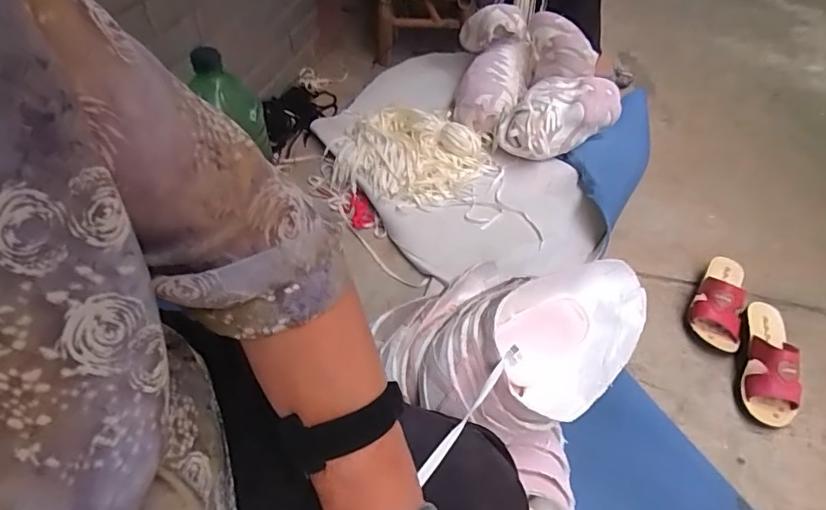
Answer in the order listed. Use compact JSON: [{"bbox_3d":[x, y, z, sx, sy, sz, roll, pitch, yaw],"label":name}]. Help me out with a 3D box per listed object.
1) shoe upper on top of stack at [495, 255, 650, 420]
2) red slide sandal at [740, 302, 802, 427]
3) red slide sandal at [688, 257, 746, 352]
[{"bbox_3d":[0.181,0.084,0.579,0.208,0.075,0.143,-44,76,-4],"label":"shoe upper on top of stack"},{"bbox_3d":[0.592,0.173,0.849,0.076,0.079,0.210,16,48,12],"label":"red slide sandal"},{"bbox_3d":[0.570,0.077,0.938,0.091,0.071,0.201,27,52,21],"label":"red slide sandal"}]

